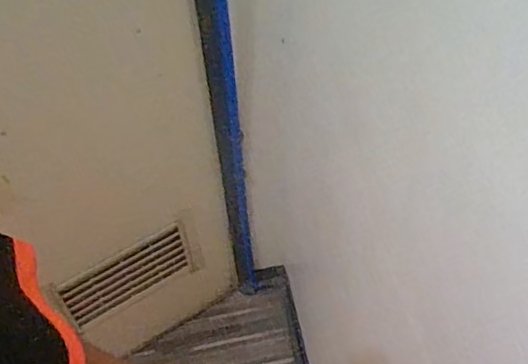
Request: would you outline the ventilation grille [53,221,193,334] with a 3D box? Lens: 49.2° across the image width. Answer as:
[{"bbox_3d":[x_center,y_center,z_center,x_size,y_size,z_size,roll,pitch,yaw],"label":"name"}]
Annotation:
[{"bbox_3d":[-0.350,0.245,1.498,0.342,0.208,0.024,-30,54,-21],"label":"ventilation grille"}]

